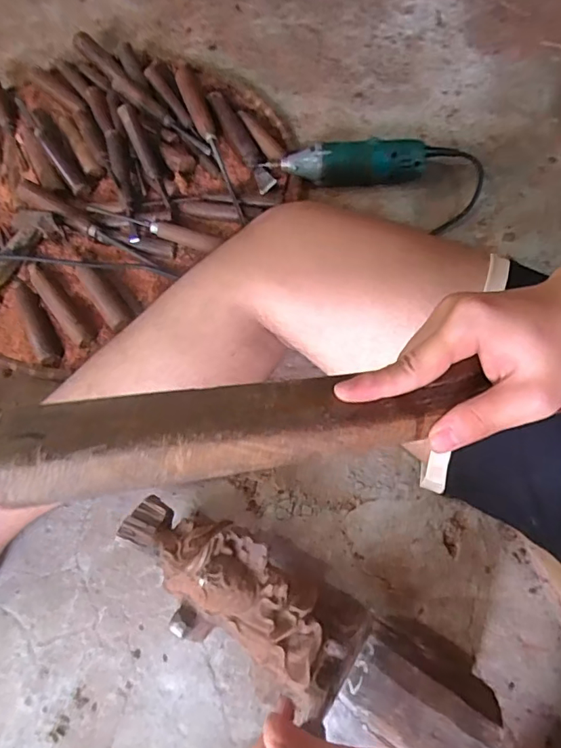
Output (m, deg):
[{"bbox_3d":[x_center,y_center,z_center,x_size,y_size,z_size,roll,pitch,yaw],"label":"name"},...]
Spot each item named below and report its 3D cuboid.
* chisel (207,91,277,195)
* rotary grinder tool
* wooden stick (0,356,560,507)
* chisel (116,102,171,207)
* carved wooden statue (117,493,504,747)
[{"bbox_3d":[-0.054,-0.318,0.670,0.030,0.028,0.151,-27,75,-10],"label":"chisel"},{"bbox_3d":[0.082,-0.271,0.642,0.215,0.047,0.042,-3,72,-3],"label":"rotary grinder tool"},{"bbox_3d":[0.025,0.022,0.272,0.339,0.024,0.051,-6,72,-8],"label":"wooden stick"},{"bbox_3d":[-0.172,-0.280,0.640,0.021,0.020,0.131,-26,98,-10],"label":"chisel"},{"bbox_3d":[0.005,0.225,0.438,0.346,0.069,0.093,27,73,21],"label":"carved wooden statue"}]

